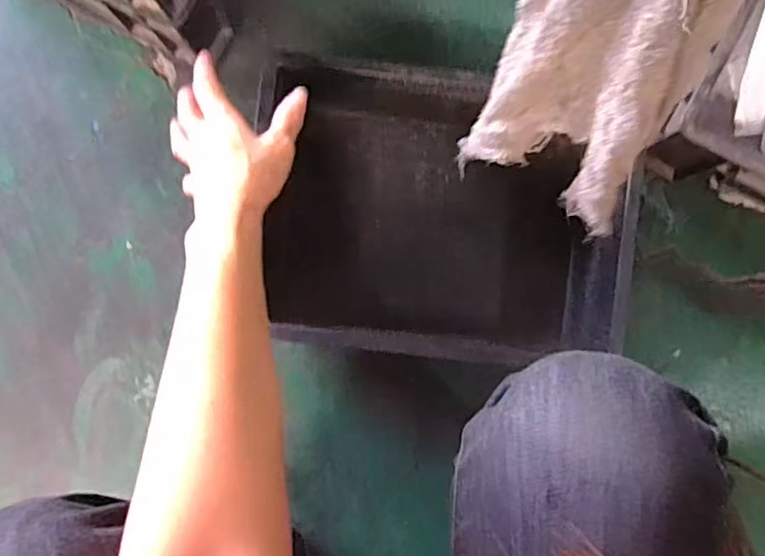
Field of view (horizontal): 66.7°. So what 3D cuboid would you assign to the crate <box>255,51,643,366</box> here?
[{"bbox_3d":[0.051,-0.068,0.572,0.339,0.121,0.283,6,88,1],"label":"crate"}]

